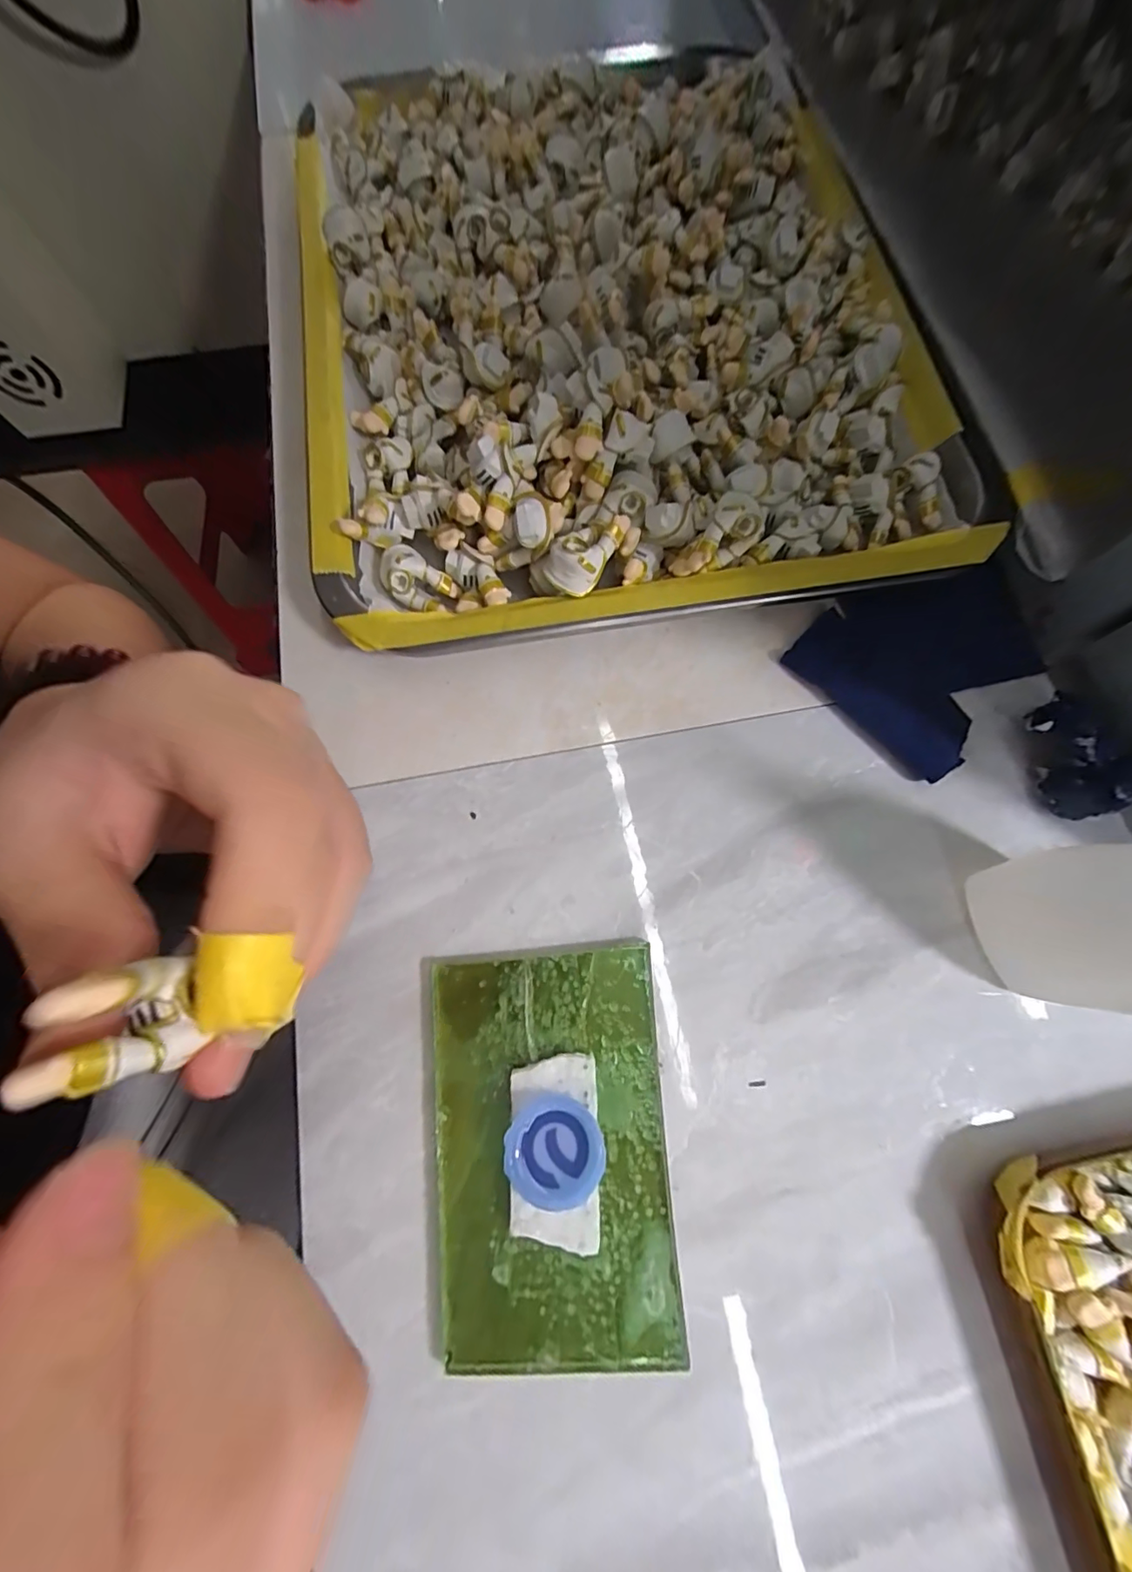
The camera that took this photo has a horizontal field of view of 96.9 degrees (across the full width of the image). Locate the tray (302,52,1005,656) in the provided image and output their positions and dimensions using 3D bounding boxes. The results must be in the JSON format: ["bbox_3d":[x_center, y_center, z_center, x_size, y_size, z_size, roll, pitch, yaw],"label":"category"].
[{"bbox_3d":[0.013,-0.217,0.227,0.253,0.042,0.333,-10,73,-1],"label":"tray"}]

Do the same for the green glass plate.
[{"bbox_3d":[-0.004,0.103,0.145,0.066,0.010,0.101,-5,73,0],"label":"green glass plate"}]

